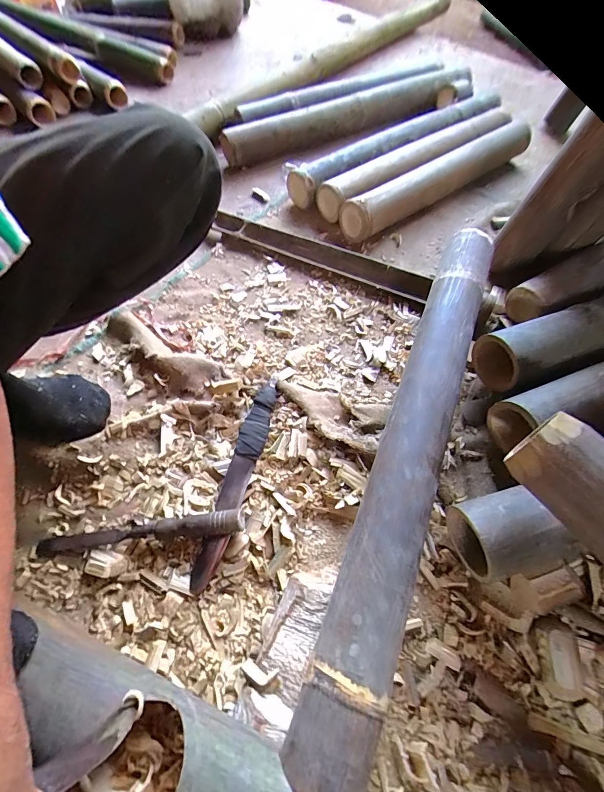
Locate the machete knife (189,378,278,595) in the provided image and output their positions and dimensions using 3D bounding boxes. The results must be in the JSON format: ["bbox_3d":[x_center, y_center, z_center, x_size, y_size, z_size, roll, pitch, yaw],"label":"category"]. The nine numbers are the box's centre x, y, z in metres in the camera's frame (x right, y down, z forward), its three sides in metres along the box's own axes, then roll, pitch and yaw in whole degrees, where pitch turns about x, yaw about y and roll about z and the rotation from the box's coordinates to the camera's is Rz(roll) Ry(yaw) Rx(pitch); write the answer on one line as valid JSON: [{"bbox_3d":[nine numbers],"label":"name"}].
[{"bbox_3d":[-0.079,0.097,0.465,0.038,0.022,0.269,12,60,8],"label":"machete knife"}]

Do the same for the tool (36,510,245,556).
[{"bbox_3d":[-0.186,0.155,0.424,0.238,0.029,0.027,-5,59,-2],"label":"tool"}]

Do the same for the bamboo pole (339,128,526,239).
[{"bbox_3d":[0.294,-0.466,0.774,0.502,0.076,0.087,-35,65,-18],"label":"bamboo pole"}]

